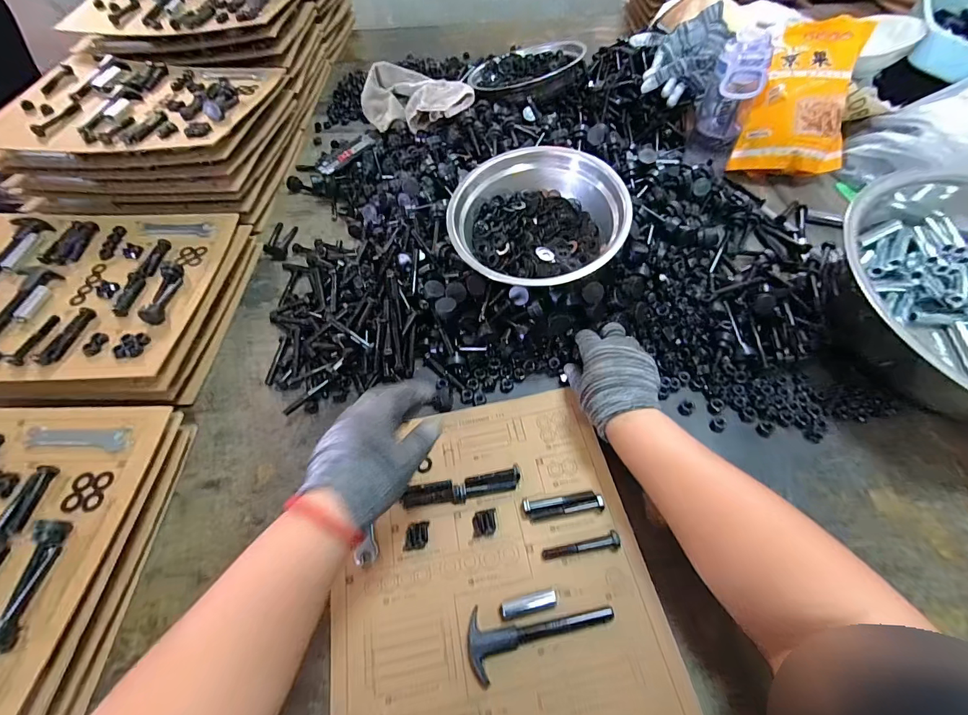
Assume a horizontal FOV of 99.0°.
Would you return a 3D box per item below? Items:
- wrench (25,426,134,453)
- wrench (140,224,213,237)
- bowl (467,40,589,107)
[{"bbox_3d":[-0.429,0.086,0.437,0.114,0.005,0.027,0,57,3],"label":"wrench"},{"bbox_3d":[-0.465,-0.193,0.628,0.106,0.011,0.021,1,57,4],"label":"wrench"},{"bbox_3d":[0.074,-0.559,0.806,0.225,0.045,0.191,-24,59,-12],"label":"bowl"}]

